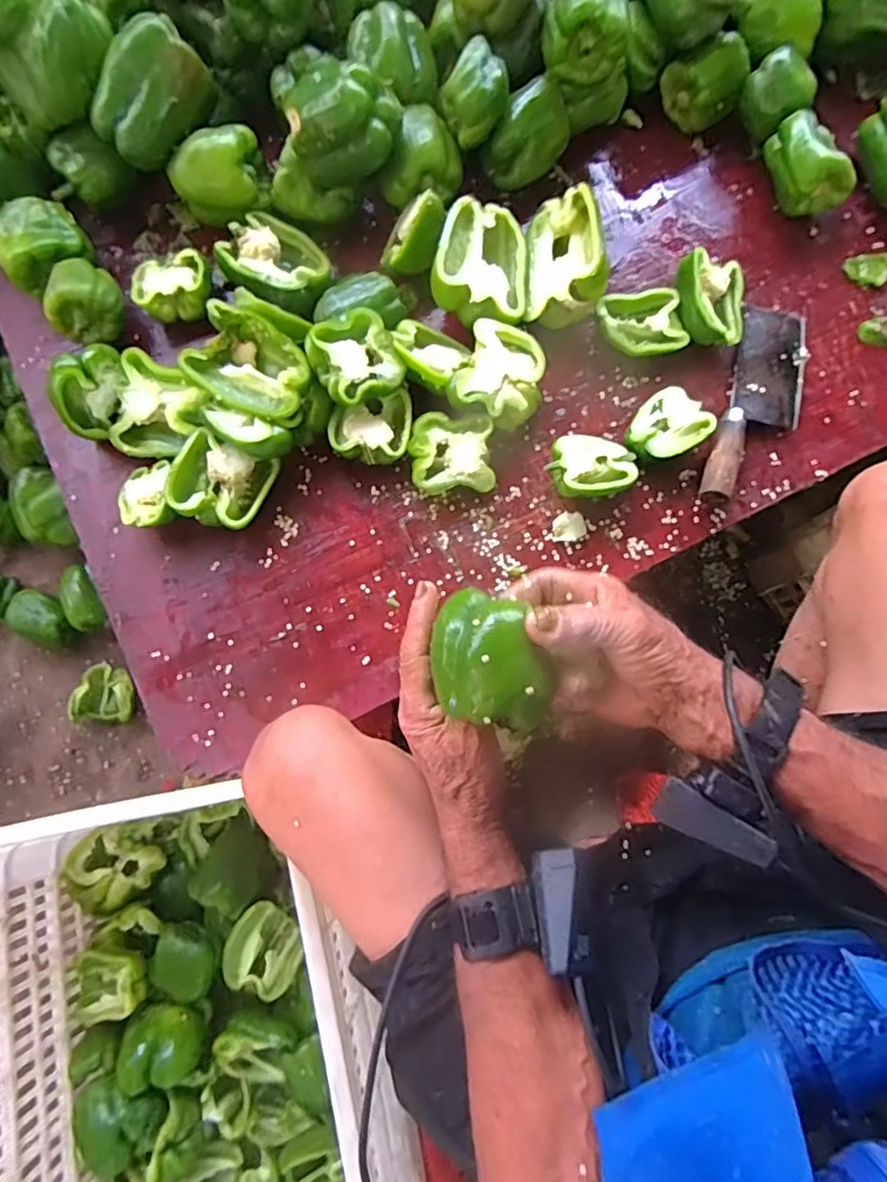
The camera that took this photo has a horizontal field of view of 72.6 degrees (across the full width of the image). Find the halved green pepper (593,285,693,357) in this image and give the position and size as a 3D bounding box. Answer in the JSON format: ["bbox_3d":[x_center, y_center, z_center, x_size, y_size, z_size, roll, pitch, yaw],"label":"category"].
[{"bbox_3d":[0.186,-0.252,0.573,0.080,0.034,0.060,-10,78,-1],"label":"halved green pepper"}]

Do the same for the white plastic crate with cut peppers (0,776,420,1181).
[{"bbox_3d":[-0.255,0.461,0.568,0.328,0.247,0.507,-14,78,-2],"label":"white plastic crate with cut peppers"}]

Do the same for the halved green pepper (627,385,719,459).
[{"bbox_3d":[0.210,-0.150,0.572,0.075,0.029,0.063,-44,80,-7],"label":"halved green pepper"}]

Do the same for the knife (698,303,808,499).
[{"bbox_3d":[0.297,-0.177,0.560,0.069,0.025,0.212,18,79,5],"label":"knife"}]

